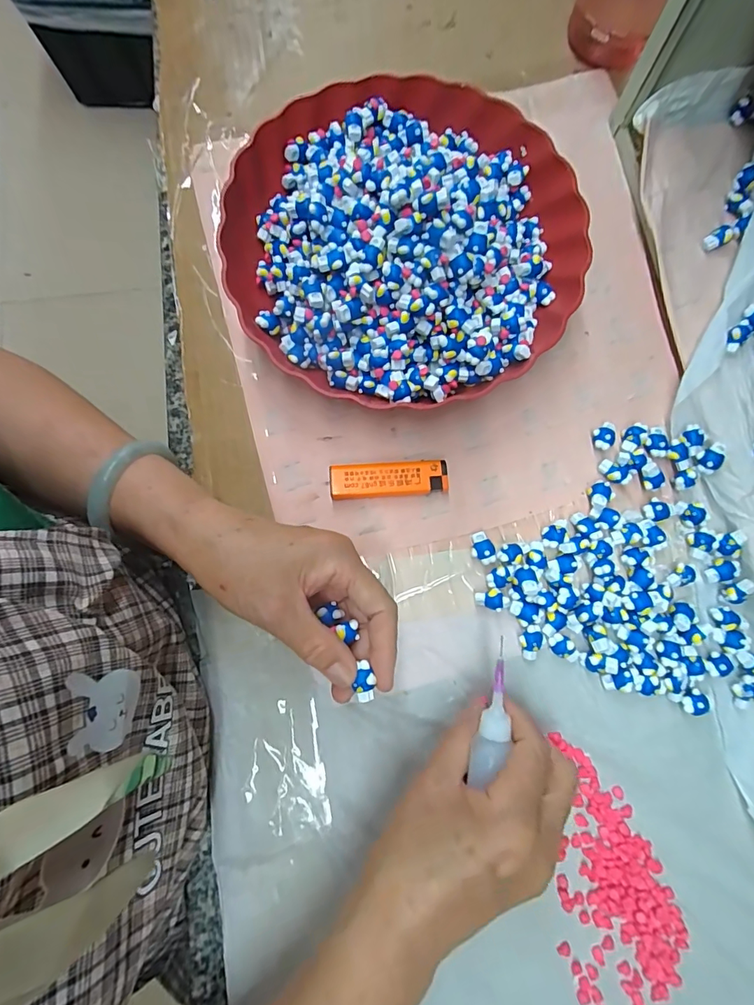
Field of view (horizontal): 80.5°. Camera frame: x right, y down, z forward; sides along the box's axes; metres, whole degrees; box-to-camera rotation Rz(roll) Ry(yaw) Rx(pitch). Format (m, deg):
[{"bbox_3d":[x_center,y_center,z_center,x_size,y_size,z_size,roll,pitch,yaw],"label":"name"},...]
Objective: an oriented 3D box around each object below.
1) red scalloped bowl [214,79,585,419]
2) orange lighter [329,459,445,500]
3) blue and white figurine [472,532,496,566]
[{"bbox_3d":[0.020,-0.185,0.311,0.237,0.070,0.233,0,80,-1],"label":"red scalloped bowl"},{"bbox_3d":[0.008,-0.016,0.308,0.079,0.014,0.023,-4,80,-1],"label":"orange lighter"},{"bbox_3d":[0.071,0.031,0.302,0.014,0.011,0.022,-13,80,-3],"label":"blue and white figurine"}]

